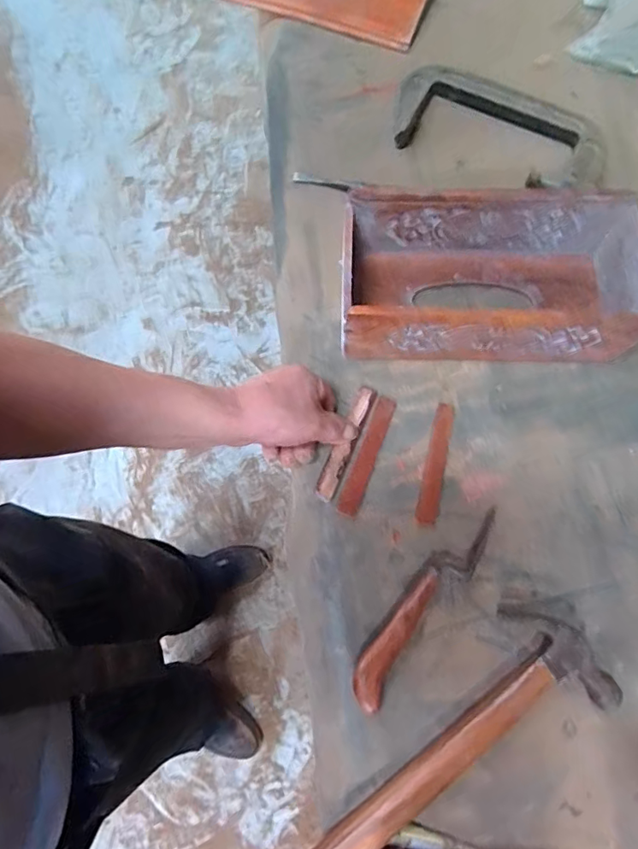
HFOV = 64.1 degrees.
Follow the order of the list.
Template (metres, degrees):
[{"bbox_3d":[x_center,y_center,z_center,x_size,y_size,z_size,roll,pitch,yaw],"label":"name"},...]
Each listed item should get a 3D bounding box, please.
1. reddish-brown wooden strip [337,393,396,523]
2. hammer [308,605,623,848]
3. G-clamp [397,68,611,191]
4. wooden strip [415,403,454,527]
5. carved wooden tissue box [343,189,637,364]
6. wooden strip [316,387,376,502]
[{"bbox_3d":[0.045,0.029,0.477,0.019,0.004,0.118,21,76,5],"label":"reddish-brown wooden strip"},{"bbox_3d":[0.072,0.283,0.399,0.358,0.023,0.089,-36,78,-9],"label":"hammer"},{"bbox_3d":[0.201,-0.331,0.563,0.236,0.031,0.143,32,77,8],"label":"G-clamp"},{"bbox_3d":[0.109,0.036,0.476,0.019,0.004,0.115,12,75,3],"label":"wooden strip"},{"bbox_3d":[0.157,-0.135,0.478,0.259,0.094,0.129,2,75,0],"label":"carved wooden tissue box"},{"bbox_3d":[0.026,0.016,0.479,0.017,0.008,0.115,24,76,6],"label":"wooden strip"}]

